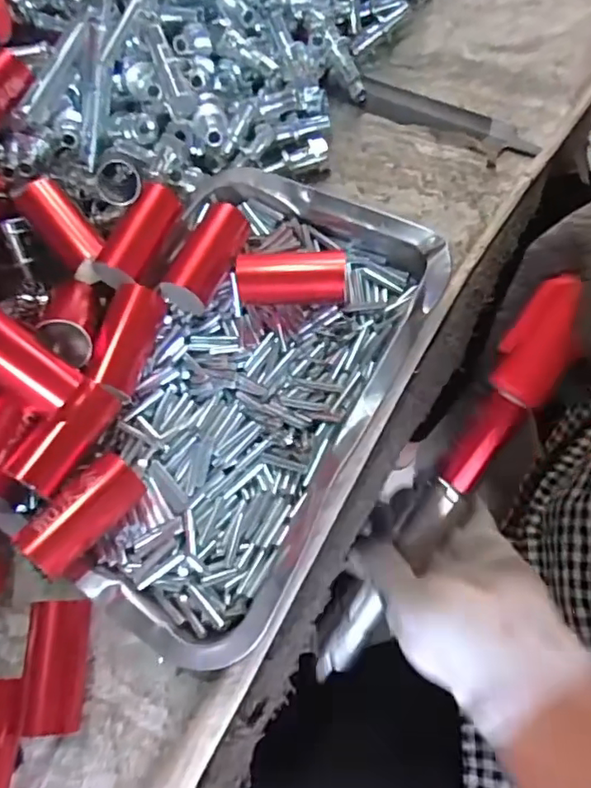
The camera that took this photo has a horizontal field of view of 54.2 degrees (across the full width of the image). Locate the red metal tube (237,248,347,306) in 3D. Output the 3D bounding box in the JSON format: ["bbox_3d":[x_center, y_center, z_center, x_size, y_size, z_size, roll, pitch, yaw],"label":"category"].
[{"bbox_3d":[-0.002,-0.063,0.332,0.061,0.031,0.024,-3,68,9],"label":"red metal tube"}]

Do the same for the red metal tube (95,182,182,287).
[{"bbox_3d":[-0.094,-0.094,0.346,0.022,0.022,0.063,33,88,13],"label":"red metal tube"}]

